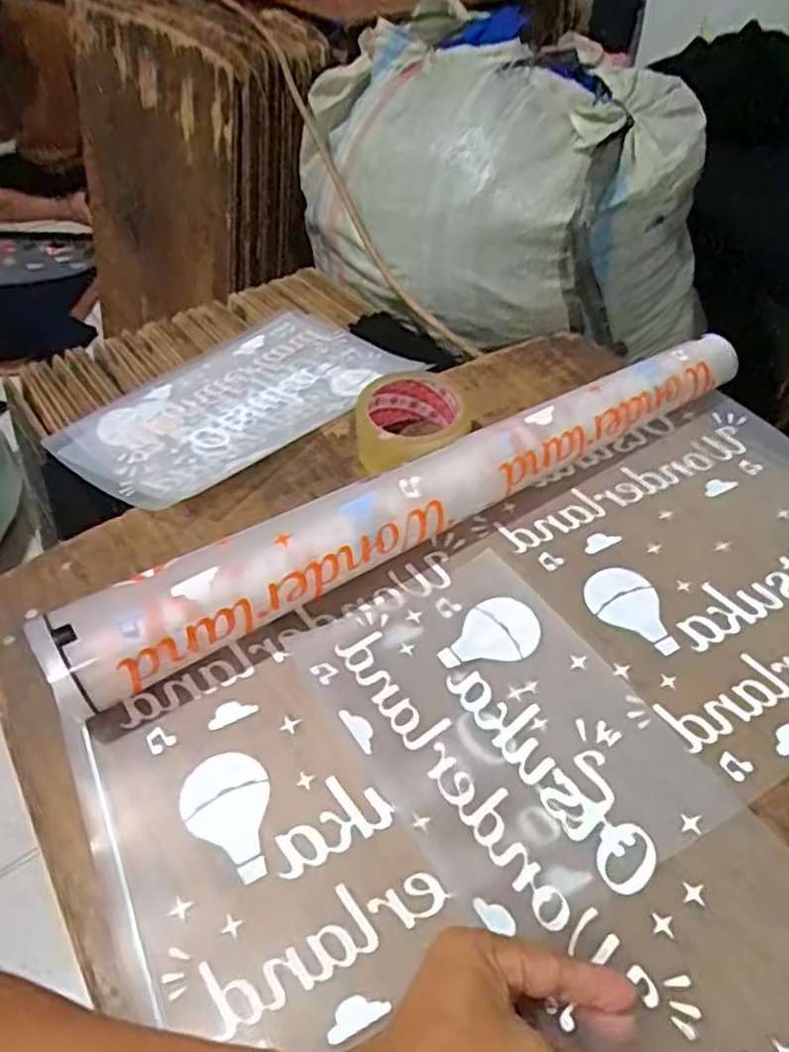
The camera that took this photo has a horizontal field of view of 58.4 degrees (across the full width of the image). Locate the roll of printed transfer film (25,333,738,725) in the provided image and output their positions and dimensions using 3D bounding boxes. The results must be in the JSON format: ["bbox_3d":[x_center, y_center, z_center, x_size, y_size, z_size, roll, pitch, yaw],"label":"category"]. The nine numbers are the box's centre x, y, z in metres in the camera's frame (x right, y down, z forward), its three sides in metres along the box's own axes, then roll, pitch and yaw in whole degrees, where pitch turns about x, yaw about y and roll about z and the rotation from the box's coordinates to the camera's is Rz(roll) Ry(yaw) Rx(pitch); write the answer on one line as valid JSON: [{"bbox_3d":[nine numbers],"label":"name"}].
[{"bbox_3d":[0.041,-0.028,0.530,0.586,0.063,0.050,-26,52,-21],"label":"roll of printed transfer film"}]

